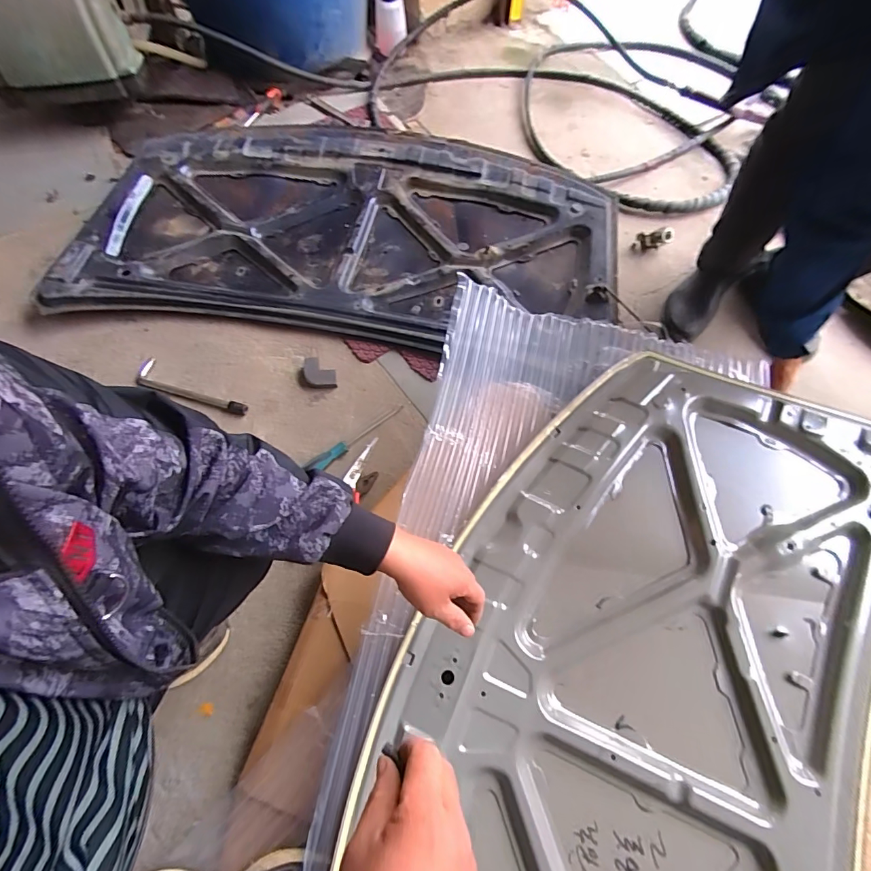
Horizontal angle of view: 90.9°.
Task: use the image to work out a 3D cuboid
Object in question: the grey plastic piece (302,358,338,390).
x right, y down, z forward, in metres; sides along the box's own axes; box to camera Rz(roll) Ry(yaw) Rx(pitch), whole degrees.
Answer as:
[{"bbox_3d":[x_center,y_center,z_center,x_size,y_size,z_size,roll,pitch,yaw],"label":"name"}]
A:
[{"bbox_3d":[-0.263,-0.139,0.969,0.080,0.022,0.069,-1,67,0],"label":"grey plastic piece"}]

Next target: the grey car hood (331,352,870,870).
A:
[{"bbox_3d":[0.284,0.463,0.586,0.692,0.109,1.278,23,69,10],"label":"grey car hood"}]

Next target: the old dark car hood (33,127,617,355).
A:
[{"bbox_3d":[-0.232,-0.551,1.131,1.320,0.124,0.698,4,67,2],"label":"old dark car hood"}]

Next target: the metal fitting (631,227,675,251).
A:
[{"bbox_3d":[0.573,-0.518,1.133,0.095,0.032,0.047,-10,65,19],"label":"metal fitting"}]

